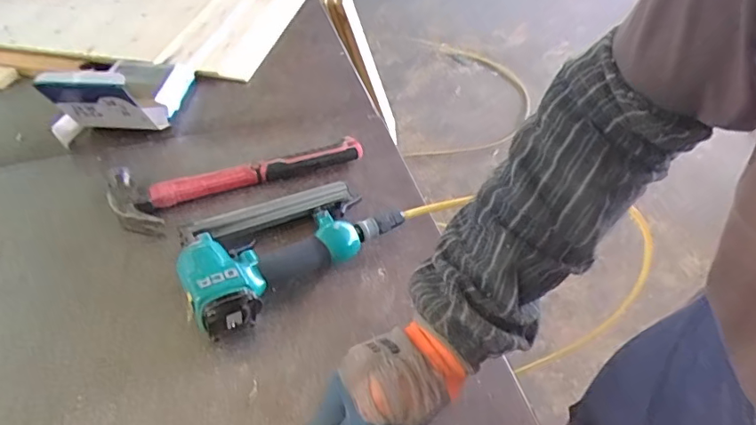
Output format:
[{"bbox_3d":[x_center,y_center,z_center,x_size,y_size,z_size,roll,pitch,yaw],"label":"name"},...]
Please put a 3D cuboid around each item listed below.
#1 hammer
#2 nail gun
[{"bbox_3d":[-0.190,-0.061,0.719,0.319,0.033,0.114,-23,51,-23],"label":"hammer"},{"bbox_3d":[-0.112,0.024,0.612,0.263,0.061,0.145,-32,54,-30],"label":"nail gun"}]

